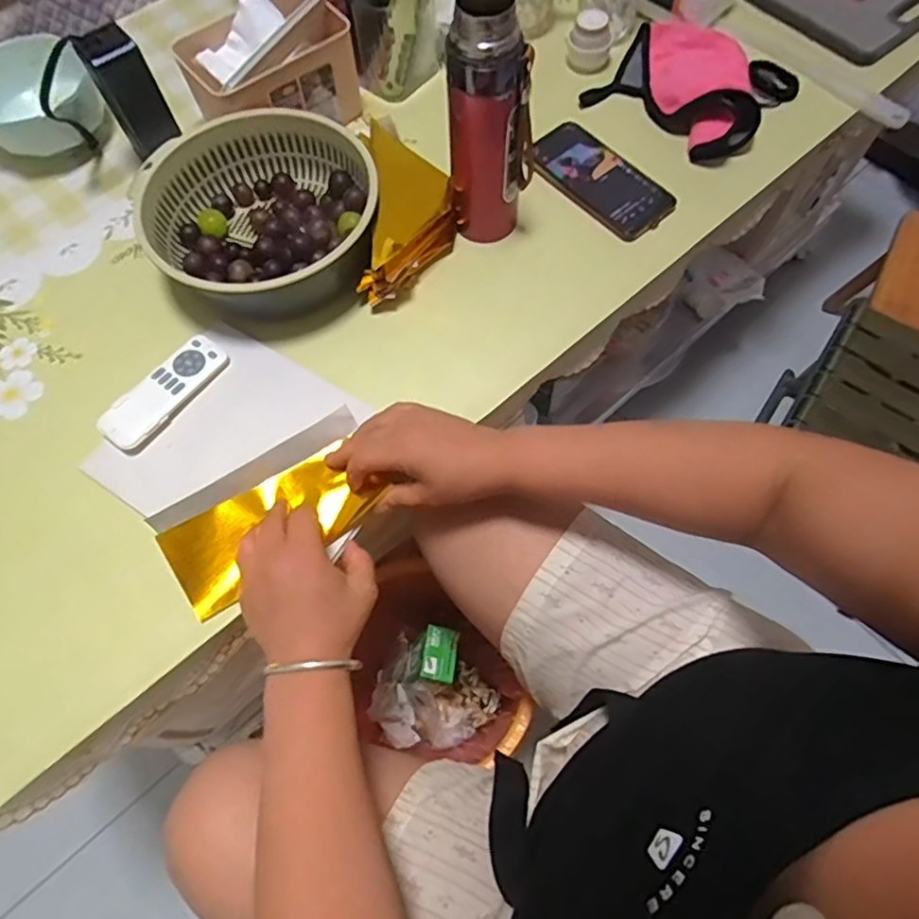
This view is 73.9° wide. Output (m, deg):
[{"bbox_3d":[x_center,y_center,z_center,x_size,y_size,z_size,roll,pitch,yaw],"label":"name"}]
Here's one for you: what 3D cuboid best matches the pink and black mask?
[{"bbox_3d":[0.262,-0.427,0.682,0.190,0.045,0.168,34,72,15],"label":"pink and black mask"}]

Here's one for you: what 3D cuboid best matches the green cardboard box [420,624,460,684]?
[{"bbox_3d":[-0.023,0.234,0.736,0.040,0.017,0.062,11,57,0],"label":"green cardboard box"}]

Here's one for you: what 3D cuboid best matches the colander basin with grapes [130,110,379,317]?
[{"bbox_3d":[-0.192,-0.239,0.608,0.219,0.078,0.207,-1,67,1],"label":"colander basin with grapes"}]

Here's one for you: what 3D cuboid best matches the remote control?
[{"bbox_3d":[-0.270,-0.063,0.564,0.044,0.018,0.124,33,72,14],"label":"remote control"}]

